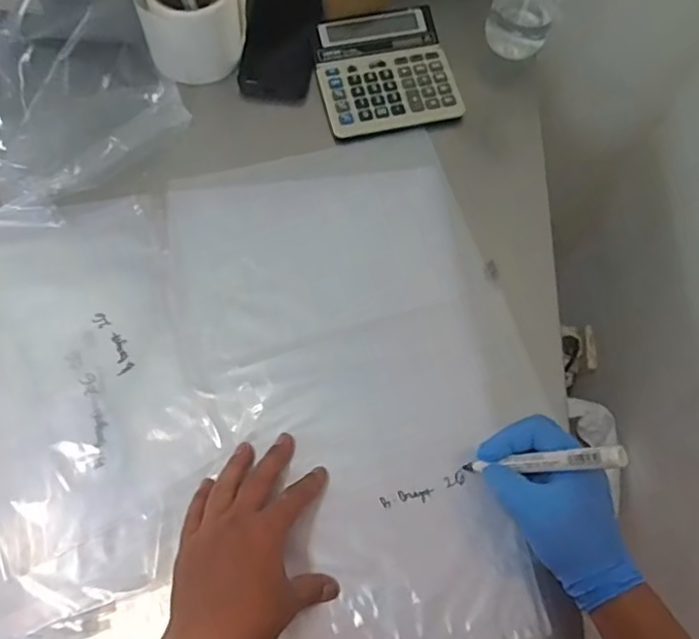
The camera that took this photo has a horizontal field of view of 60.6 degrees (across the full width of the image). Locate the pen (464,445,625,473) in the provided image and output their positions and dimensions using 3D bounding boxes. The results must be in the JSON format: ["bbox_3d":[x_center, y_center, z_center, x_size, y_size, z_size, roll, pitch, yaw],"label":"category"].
[{"bbox_3d":[0.143,0.109,0.461,0.013,0.143,0.014,23,62,-34],"label":"pen"}]

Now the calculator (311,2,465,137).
[{"bbox_3d":[0.038,-0.281,0.684,0.146,0.031,0.158,-11,69,-7],"label":"calculator"}]

